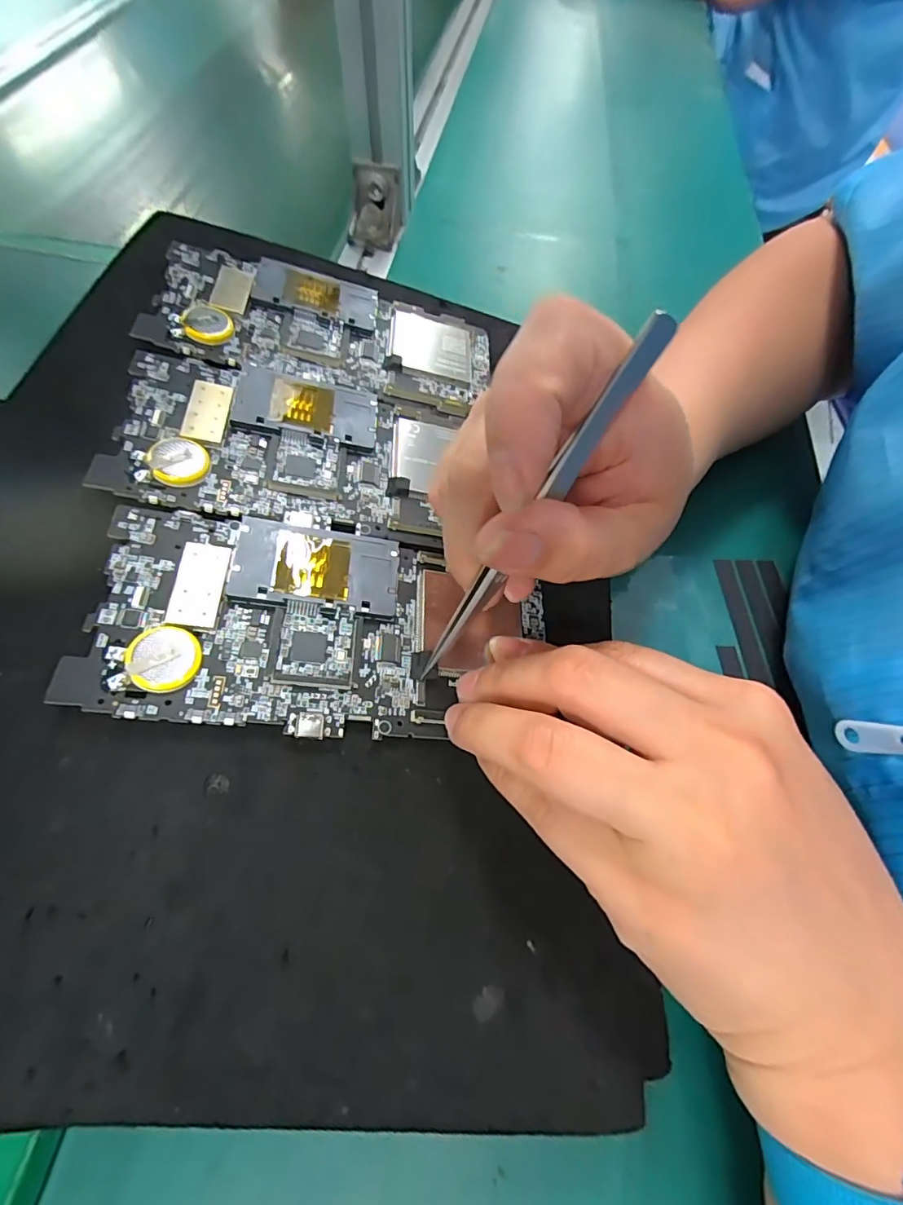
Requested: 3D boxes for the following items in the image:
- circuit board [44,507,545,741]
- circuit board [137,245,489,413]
[{"bbox_3d":[-0.039,0.008,0.177,0.149,0.005,0.073,9,63,-16],"label":"circuit board"},{"bbox_3d":[-0.054,-0.130,0.241,0.153,0.007,0.069,5,61,-17],"label":"circuit board"}]

